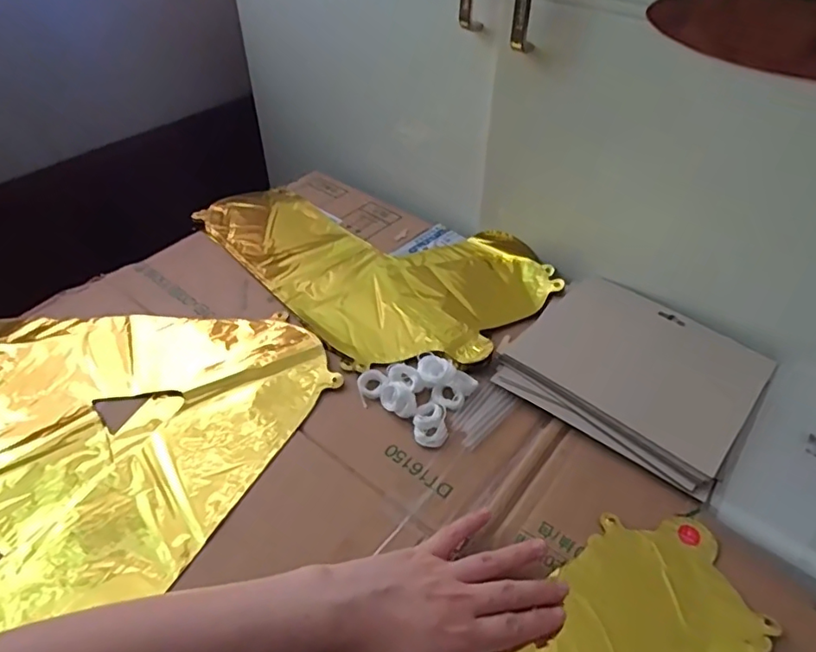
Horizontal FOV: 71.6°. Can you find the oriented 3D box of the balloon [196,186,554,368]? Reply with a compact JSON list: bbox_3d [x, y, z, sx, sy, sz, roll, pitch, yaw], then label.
[{"bbox_3d":[-0.035,-0.089,0.654,0.266,0.027,0.387,-30,53,-29],"label":"balloon"}]

